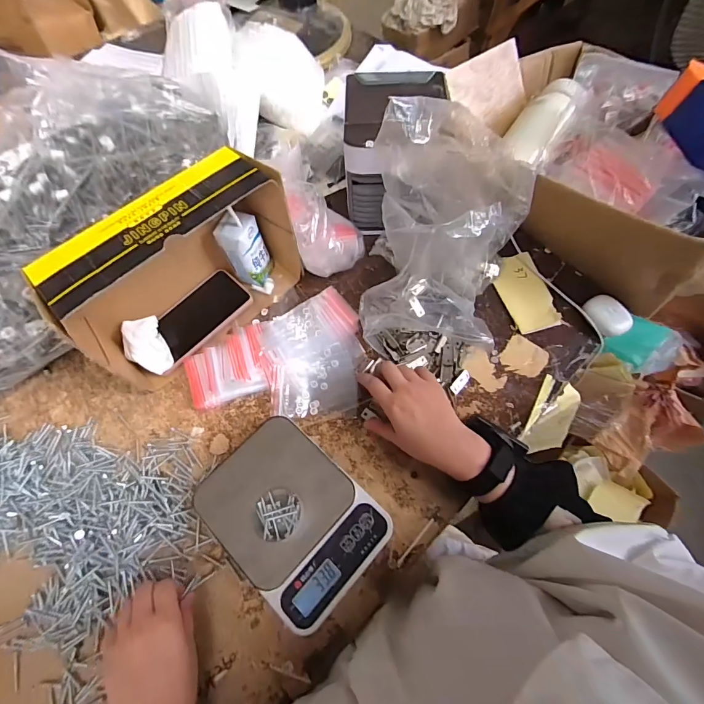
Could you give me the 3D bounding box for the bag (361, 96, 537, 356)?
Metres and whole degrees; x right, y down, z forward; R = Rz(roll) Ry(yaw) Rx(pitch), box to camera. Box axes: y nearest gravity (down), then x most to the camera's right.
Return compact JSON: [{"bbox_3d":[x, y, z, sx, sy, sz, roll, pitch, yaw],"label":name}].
[{"bbox_3d":[0.118,-0.153,0.476,0.183,0.218,0.239,8,64,5],"label":"bag"}]

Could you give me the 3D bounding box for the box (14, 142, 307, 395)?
[{"bbox_3d":[-0.212,-0.099,0.492,0.281,0.182,0.103,-41,69,-18],"label":"box"}]

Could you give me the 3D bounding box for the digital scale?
[{"bbox_3d":[-0.066,0.178,0.424,0.189,0.043,0.144,40,71,19],"label":"digital scale"}]

